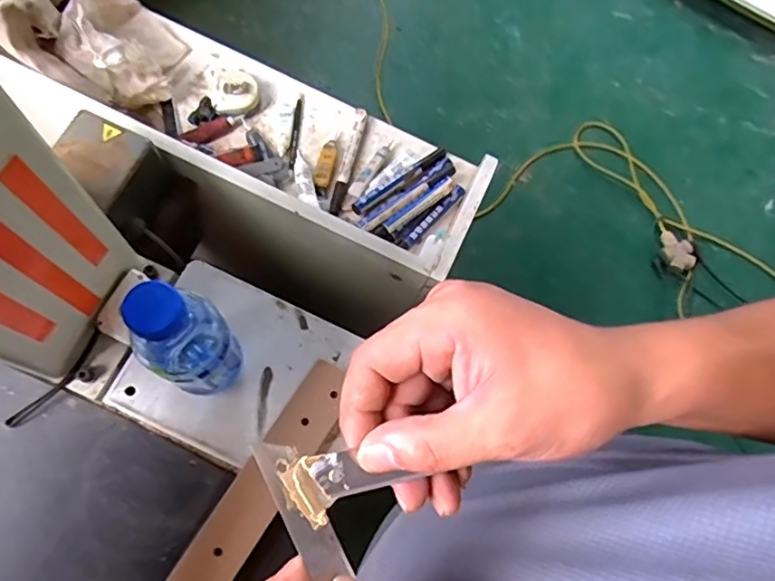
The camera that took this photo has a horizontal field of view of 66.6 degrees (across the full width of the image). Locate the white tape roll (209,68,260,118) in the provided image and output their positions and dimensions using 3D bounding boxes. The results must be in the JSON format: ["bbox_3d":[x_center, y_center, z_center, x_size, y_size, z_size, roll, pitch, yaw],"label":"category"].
[{"bbox_3d":[-0.215,-0.279,0.827,0.065,0.019,0.075,-4,73,-8],"label":"white tape roll"}]

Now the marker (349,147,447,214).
[{"bbox_3d":[0.017,-0.152,0.813,0.158,0.019,0.019,-36,80,-16],"label":"marker"}]

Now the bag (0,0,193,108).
[{"bbox_3d":[-0.378,-0.335,0.775,0.191,0.136,0.201,34,72,4],"label":"bag"}]

